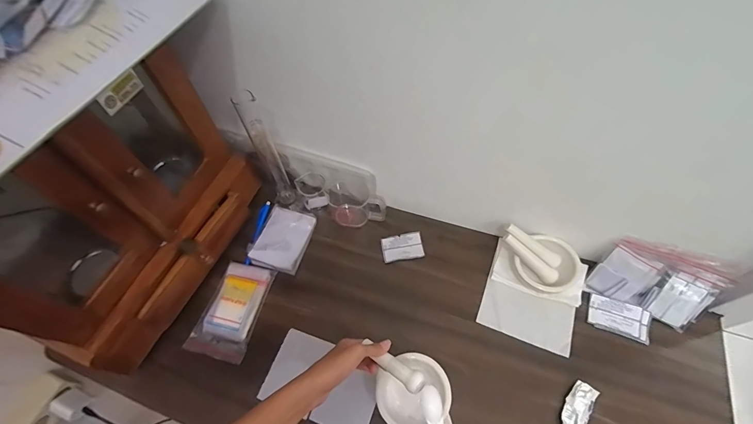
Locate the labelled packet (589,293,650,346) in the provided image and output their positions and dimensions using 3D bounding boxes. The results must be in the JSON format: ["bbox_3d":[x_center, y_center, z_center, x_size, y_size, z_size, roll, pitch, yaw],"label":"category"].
[{"bbox_3d":[0.380,0.164,0.551,0.082,0.009,0.051,20,61,15],"label":"labelled packet"}]

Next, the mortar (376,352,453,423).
[{"bbox_3d":[0.050,0.255,0.498,0.099,0.052,0.092,-1,58,2],"label":"mortar"}]

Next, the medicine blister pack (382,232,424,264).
[{"bbox_3d":[0.048,0.065,0.649,0.074,0.004,0.052,-8,58,-2],"label":"medicine blister pack"}]

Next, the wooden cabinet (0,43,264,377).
[{"bbox_3d":[-0.385,-0.029,0.478,0.216,0.373,0.366,18,61,15],"label":"wooden cabinet"}]

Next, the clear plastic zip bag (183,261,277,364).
[{"bbox_3d":[-0.243,0.164,0.598,0.095,0.013,0.155,12,59,10],"label":"clear plastic zip bag"}]

